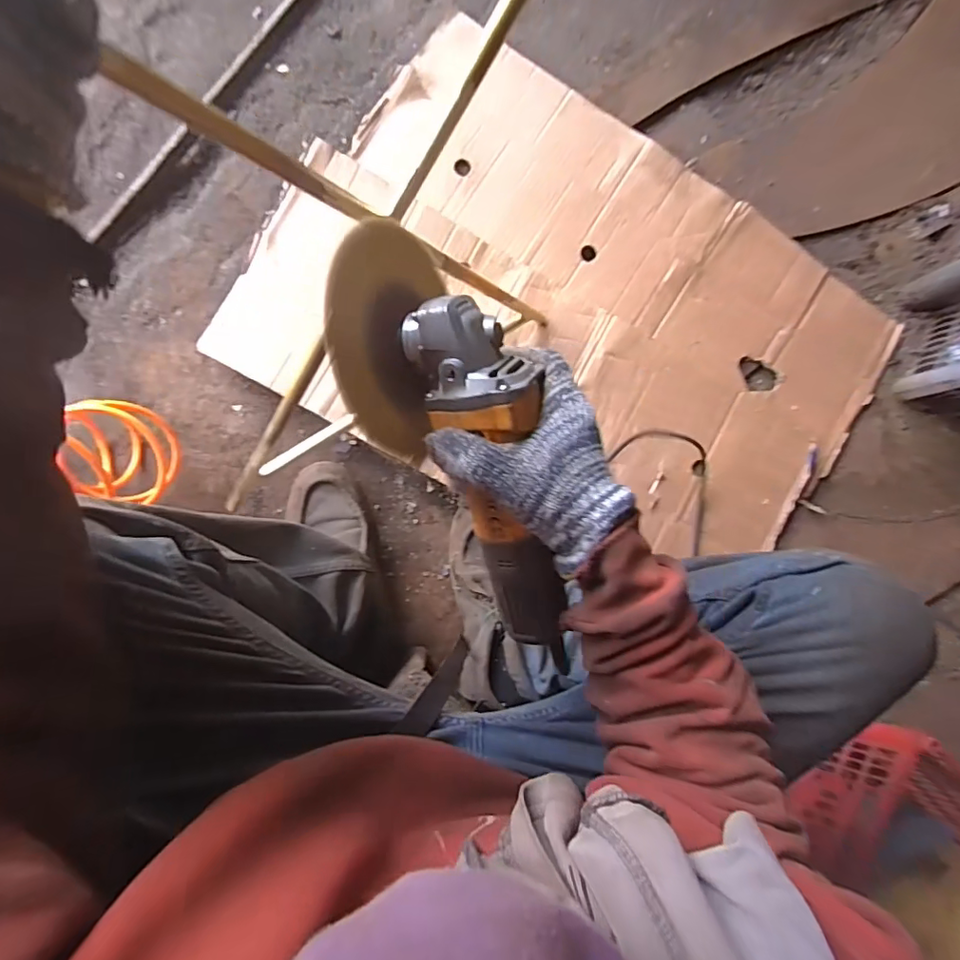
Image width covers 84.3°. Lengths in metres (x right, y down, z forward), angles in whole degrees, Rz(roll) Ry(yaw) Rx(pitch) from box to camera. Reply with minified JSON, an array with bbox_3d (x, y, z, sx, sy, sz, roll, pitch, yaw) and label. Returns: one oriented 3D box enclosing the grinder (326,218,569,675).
[{"bbox_3d":[-0.005,-0.019,0.376,0.108,0.092,0.310,-25,104,-1],"label":"grinder"}]

